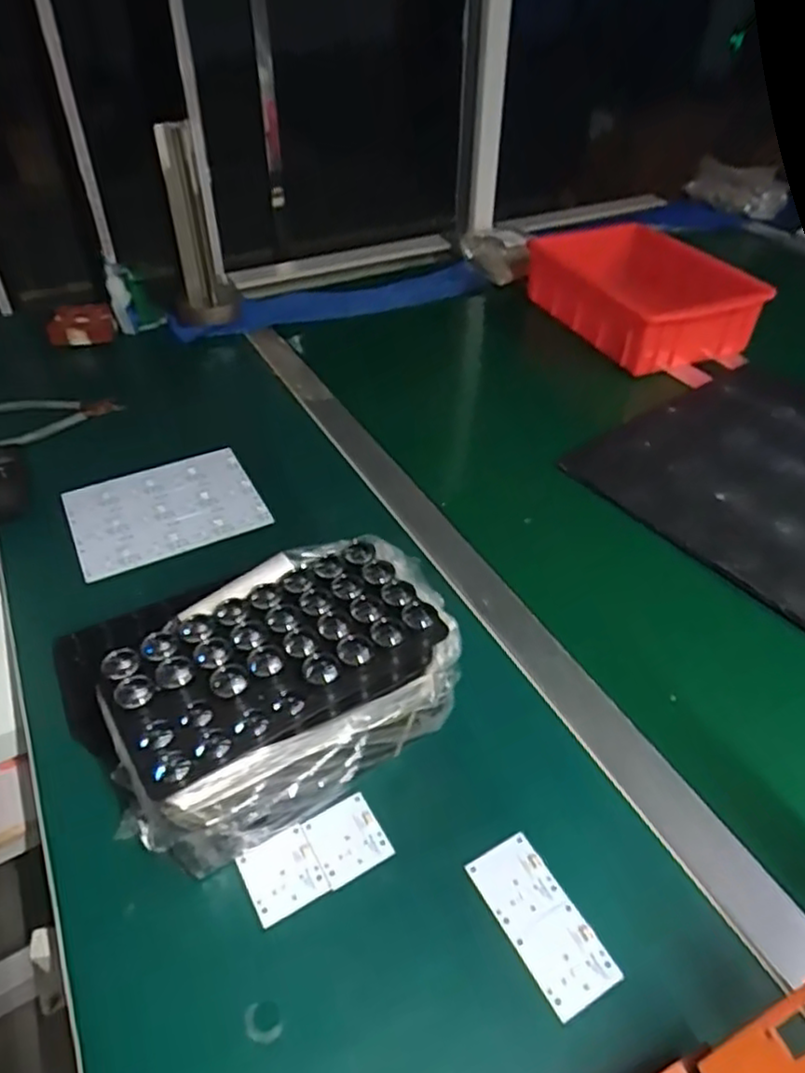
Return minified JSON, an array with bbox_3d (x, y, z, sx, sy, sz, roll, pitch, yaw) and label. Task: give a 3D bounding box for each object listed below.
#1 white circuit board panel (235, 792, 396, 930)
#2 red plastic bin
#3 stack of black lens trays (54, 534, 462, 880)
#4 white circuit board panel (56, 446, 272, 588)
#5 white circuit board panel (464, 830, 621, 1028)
[{"bbox_3d":[-0.055,0.203,0.437,0.089,0.005,0.048,-23,47,-22],"label":"white circuit board panel"},{"bbox_3d":[0.327,-0.328,0.934,0.200,0.079,0.269,-17,45,-19],"label":"red plastic bin"},{"bbox_3d":[-0.079,0.106,0.455,0.219,0.122,0.139,-25,47,-23],"label":"stack of black lens trays"},{"bbox_3d":[-0.238,-0.029,0.690,0.174,0.009,0.138,-20,47,-21],"label":"white circuit board panel"},{"bbox_3d":[0.082,0.228,0.409,0.044,0.004,0.094,-22,46,-21],"label":"white circuit board panel"}]

